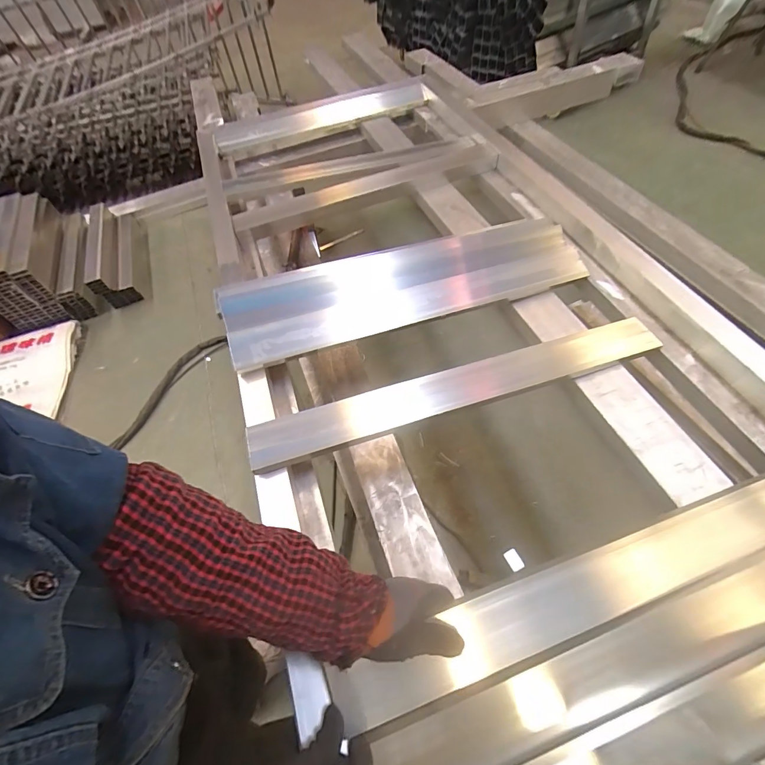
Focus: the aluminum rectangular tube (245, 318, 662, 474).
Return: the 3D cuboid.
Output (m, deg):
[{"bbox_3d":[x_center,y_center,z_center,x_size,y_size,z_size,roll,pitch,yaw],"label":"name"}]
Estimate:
[{"bbox_3d":[0.143,0.007,0.670,0.740,0.017,0.076,-16,58,-9],"label":"aluminum rectangular tube"}]

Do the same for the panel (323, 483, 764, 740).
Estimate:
[{"bbox_3d":[0.304,0.246,0.478,0.737,0.021,0.096,-16,80,-9],"label":"panel"}]

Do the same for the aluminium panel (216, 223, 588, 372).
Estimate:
[{"bbox_3d":[0.054,-0.207,0.804,0.744,0.033,0.202,-15,69,-9],"label":"aluminium panel"}]

